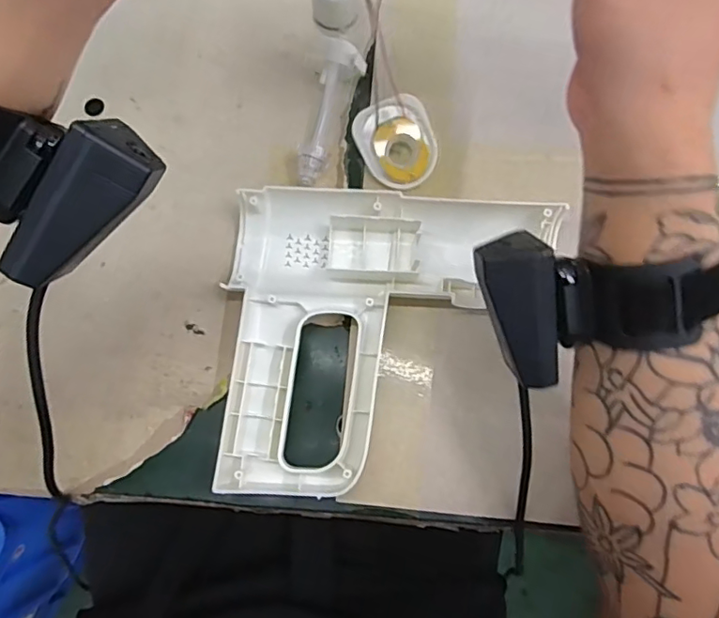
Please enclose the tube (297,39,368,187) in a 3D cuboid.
[{"bbox_3d":[-0.018,-0.132,0.360,0.032,0.034,0.096,9,77,3],"label":"tube"}]

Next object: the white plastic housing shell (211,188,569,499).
[{"bbox_3d":[0.011,0.021,0.334,0.194,0.031,0.190,8,77,3],"label":"white plastic housing shell"}]

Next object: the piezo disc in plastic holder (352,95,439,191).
[{"bbox_3d":[0.026,-0.108,0.361,0.050,0.024,0.054,0,77,1],"label":"piezo disc in plastic holder"}]

